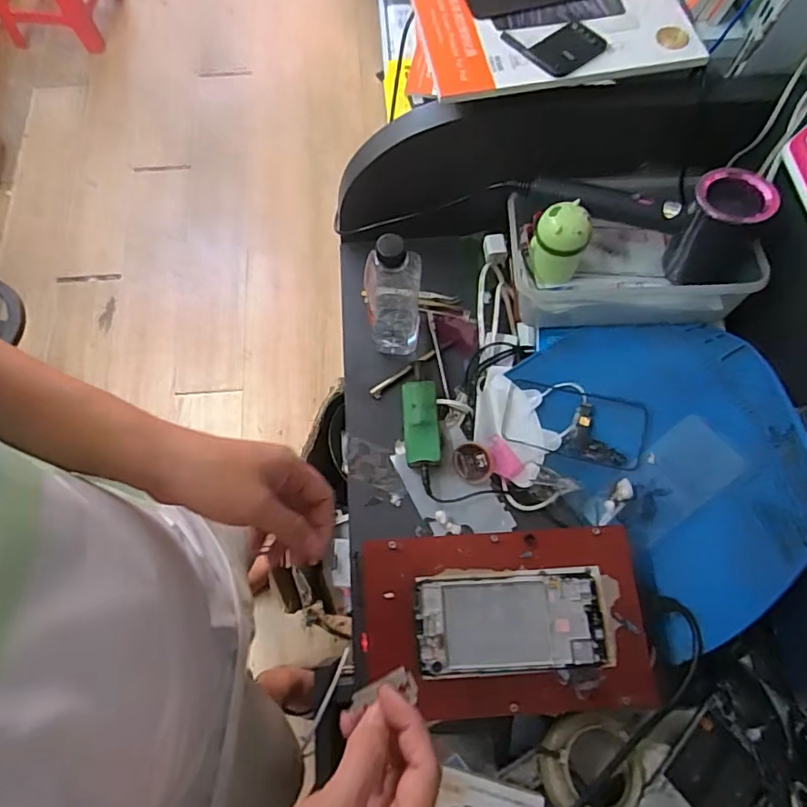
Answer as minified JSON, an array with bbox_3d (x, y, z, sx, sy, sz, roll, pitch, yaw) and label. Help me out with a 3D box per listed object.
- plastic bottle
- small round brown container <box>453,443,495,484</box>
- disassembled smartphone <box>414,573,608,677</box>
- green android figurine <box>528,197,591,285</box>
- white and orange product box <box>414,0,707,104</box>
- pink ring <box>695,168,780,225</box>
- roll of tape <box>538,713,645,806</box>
[{"bbox_3d":[-0.011,-0.124,0.619,0.059,0.183,0.063,2,70,1],"label":"plastic bottle"},{"bbox_3d":[0.079,0.067,0.623,0.043,0.022,0.041,0,70,0],"label":"small round brown container"},{"bbox_3d":[0.089,0.185,0.462,0.153,0.006,0.073,-3,70,-1],"label":"disassembled smartphone"},{"bbox_3d":[0.166,-0.169,0.589,0.054,0.087,0.046,25,72,9],"label":"green android figurine"},{"bbox_3d":[0.152,-0.401,0.569,0.264,0.024,0.199,-7,70,-3],"label":"white and orange product box"},{"bbox_3d":[0.322,-0.199,0.532,0.068,0.014,0.065,-2,68,16],"label":"pink ring"},{"bbox_3d":[0.170,0.330,0.496,0.085,0.026,0.086,0,70,0],"label":"roll of tape"}]

